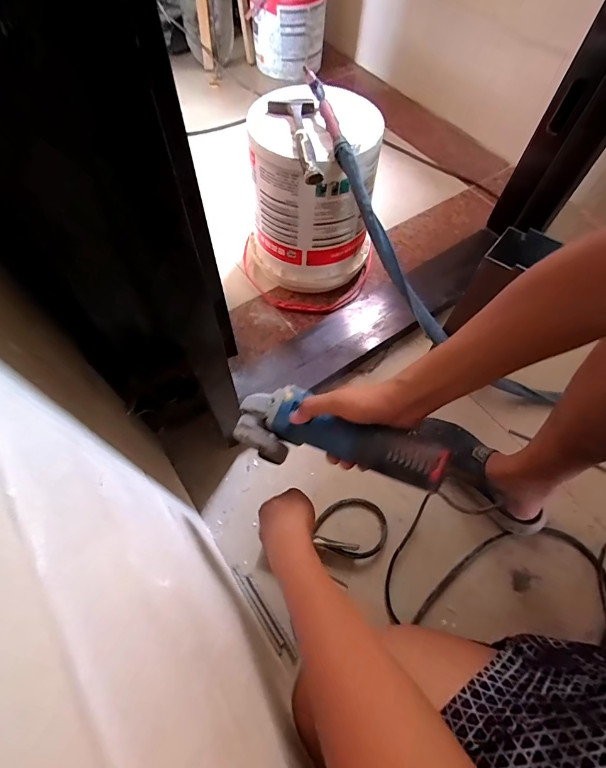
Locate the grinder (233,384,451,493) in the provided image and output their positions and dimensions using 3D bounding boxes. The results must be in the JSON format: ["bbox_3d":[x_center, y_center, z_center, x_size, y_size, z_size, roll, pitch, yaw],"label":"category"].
[{"bbox_3d":[0.033,0.064,0.463,0.271,0.066,0.090,12,61,24],"label":"grinder"}]

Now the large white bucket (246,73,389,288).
[{"bbox_3d":[0.024,-0.433,0.891,0.268,0.341,0.272,1,63,-2],"label":"large white bucket"}]

